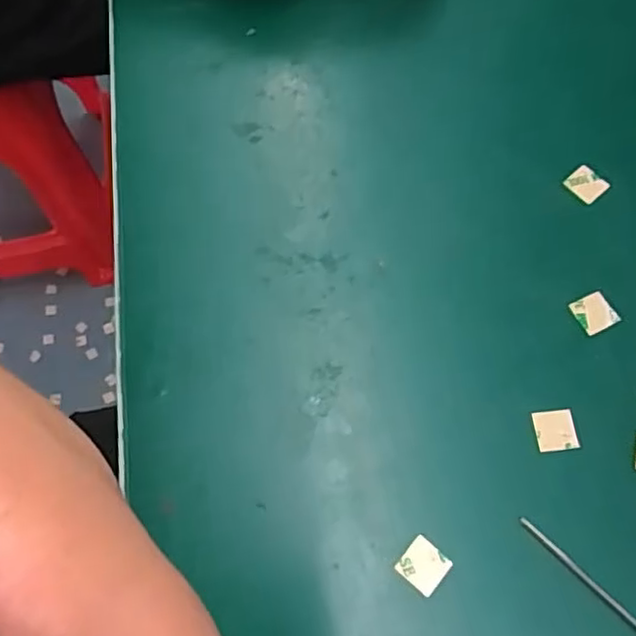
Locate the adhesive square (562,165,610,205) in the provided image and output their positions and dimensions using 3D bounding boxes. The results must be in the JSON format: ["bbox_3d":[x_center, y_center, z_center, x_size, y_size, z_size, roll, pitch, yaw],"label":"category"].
[{"bbox_3d":[0.121,-0.061,0.294,0.014,0.004,0.016,-39,73,-15],"label":"adhesive square"}]

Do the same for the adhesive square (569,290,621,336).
[{"bbox_3d":[0.115,-0.002,0.269,0.016,0.004,0.016,-23,70,-10],"label":"adhesive square"}]

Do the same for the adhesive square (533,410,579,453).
[{"bbox_3d":[0.092,0.043,0.250,0.015,0.004,0.015,-6,68,-3],"label":"adhesive square"}]

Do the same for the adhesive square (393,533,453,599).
[{"bbox_3d":[0.038,0.088,0.231,0.016,0.004,0.016,39,72,14],"label":"adhesive square"}]

